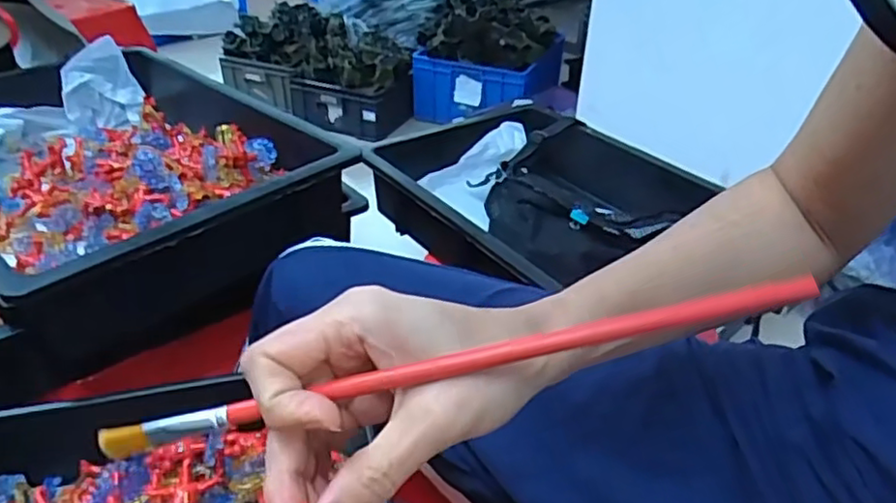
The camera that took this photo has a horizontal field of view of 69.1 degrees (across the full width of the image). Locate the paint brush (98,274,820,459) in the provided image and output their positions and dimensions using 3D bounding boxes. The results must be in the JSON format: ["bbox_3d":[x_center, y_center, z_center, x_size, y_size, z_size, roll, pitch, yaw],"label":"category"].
[{"bbox_3d":[-0.002,0.043,0.232,0.258,0.008,0.006,-13,34,4],"label":"paint brush"}]

